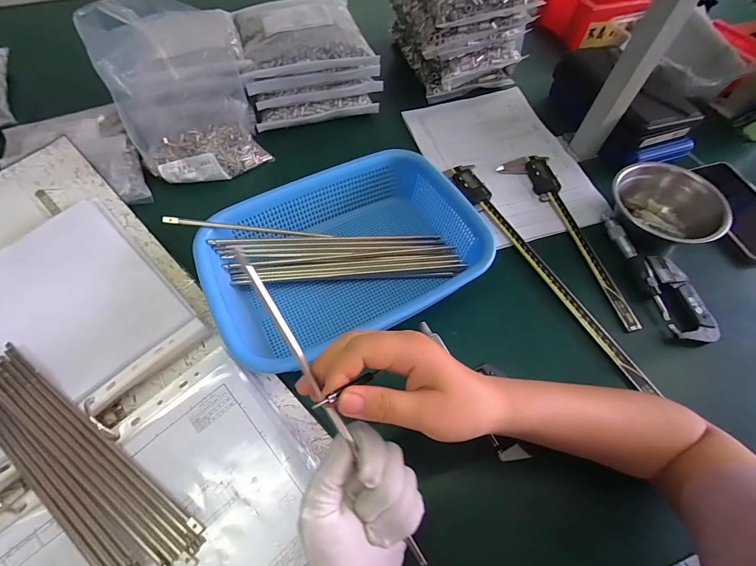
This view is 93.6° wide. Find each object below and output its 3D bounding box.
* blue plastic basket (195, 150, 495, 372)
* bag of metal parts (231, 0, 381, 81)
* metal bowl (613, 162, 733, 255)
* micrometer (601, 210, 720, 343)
[{"bbox_3d":[-0.045,-0.045,0.419,0.289,0.088,0.197,-21,63,-13],"label":"blue plastic basket"},{"bbox_3d":[-0.117,-0.376,0.532,0.198,0.035,0.174,-10,61,-8],"label":"bag of metal parts"},{"bbox_3d":[0.361,-0.088,0.452,0.115,0.067,0.101,1,60,-1],"label":"metal bowl"},{"bbox_3d":[0.336,-0.015,0.432,0.044,0.024,0.186,-11,61,-8],"label":"micrometer"}]

